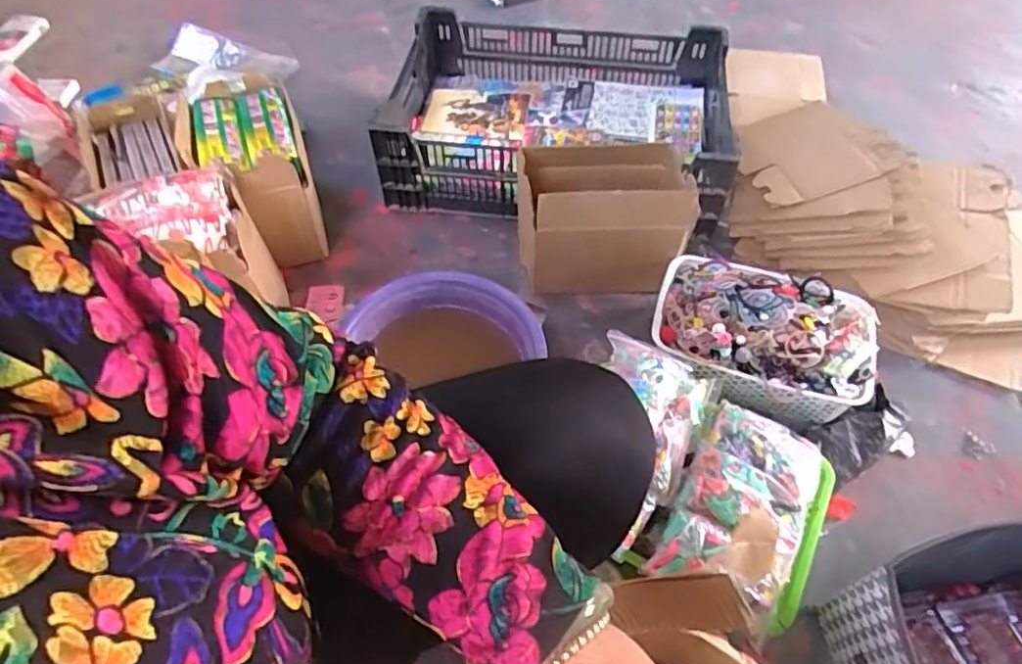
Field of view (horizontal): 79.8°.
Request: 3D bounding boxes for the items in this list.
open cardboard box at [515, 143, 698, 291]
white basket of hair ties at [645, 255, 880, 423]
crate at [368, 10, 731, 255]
[{"bbox_3d":[0.138,-0.174,0.957,0.235,0.209,0.149,-2,56,-4],"label":"open cardboard box"},{"bbox_3d":[0.353,-0.001,0.869,0.293,0.092,0.203,21,57,9],"label":"white basket of hair ties"},{"bbox_3d":[0.087,-0.391,1.127,0.591,0.176,0.394,8,56,3],"label":"crate"}]

